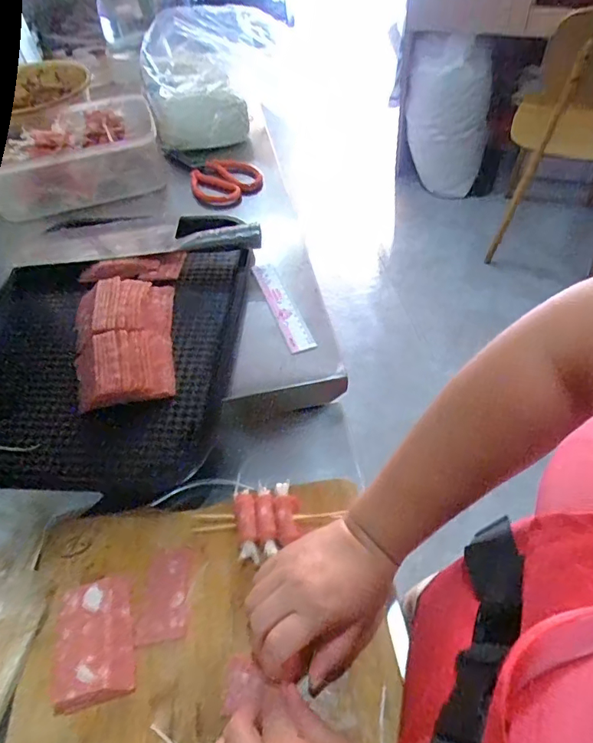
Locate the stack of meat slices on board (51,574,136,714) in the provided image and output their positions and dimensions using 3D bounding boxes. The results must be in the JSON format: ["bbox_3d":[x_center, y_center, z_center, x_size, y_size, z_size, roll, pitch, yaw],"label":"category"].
[{"bbox_3d":[-0.160,0.213,0.396,0.059,0.028,0.086,-14,51,-6],"label":"stack of meat slices on board"}]

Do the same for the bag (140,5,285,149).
[{"bbox_3d":[-0.142,-0.513,0.858,0.235,0.158,0.194,-8,51,-1],"label":"bag"}]

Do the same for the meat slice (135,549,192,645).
[{"bbox_3d":[-0.112,0.189,0.428,0.038,0.008,0.079,-1,40,-5],"label":"meat slice"}]

